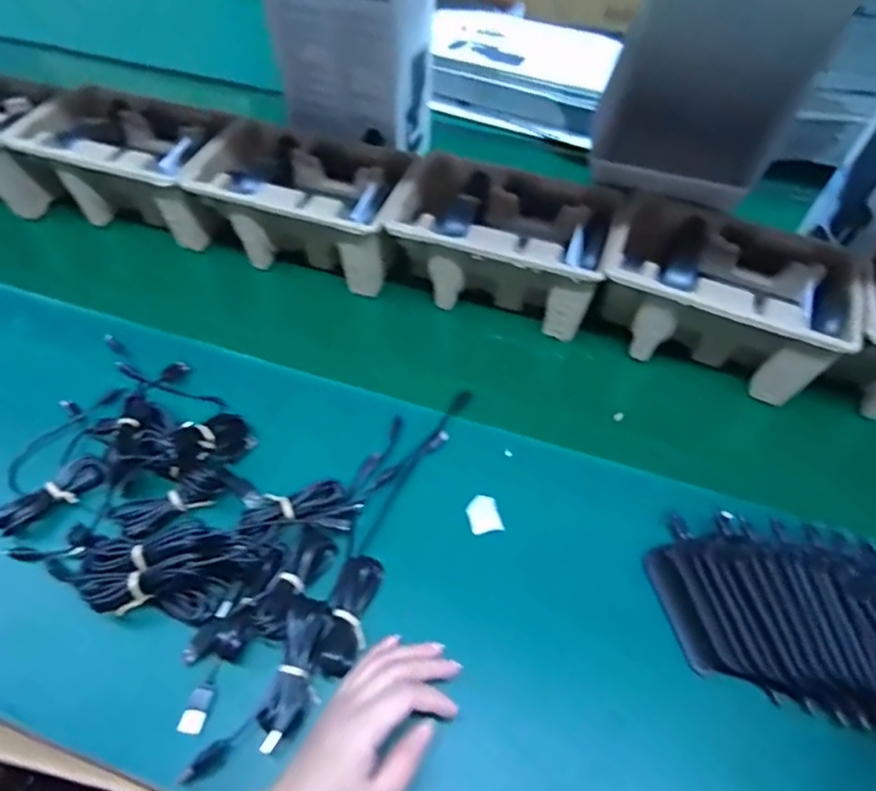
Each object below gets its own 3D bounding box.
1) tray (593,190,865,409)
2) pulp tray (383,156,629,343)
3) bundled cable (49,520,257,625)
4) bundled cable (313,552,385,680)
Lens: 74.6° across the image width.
[{"bbox_3d":[0.284,-0.102,0.590,0.219,0.106,0.145,21,55,11],"label":"tray"},{"bbox_3d":[0.068,-0.163,0.630,0.227,0.106,0.144,15,54,7],"label":"pulp tray"},{"bbox_3d":[-0.220,0.132,0.440,0.155,0.045,0.069,6,54,0],"label":"bundled cable"},{"bbox_3d":[-0.067,0.163,0.435,0.032,0.019,0.088,12,54,5],"label":"bundled cable"}]

